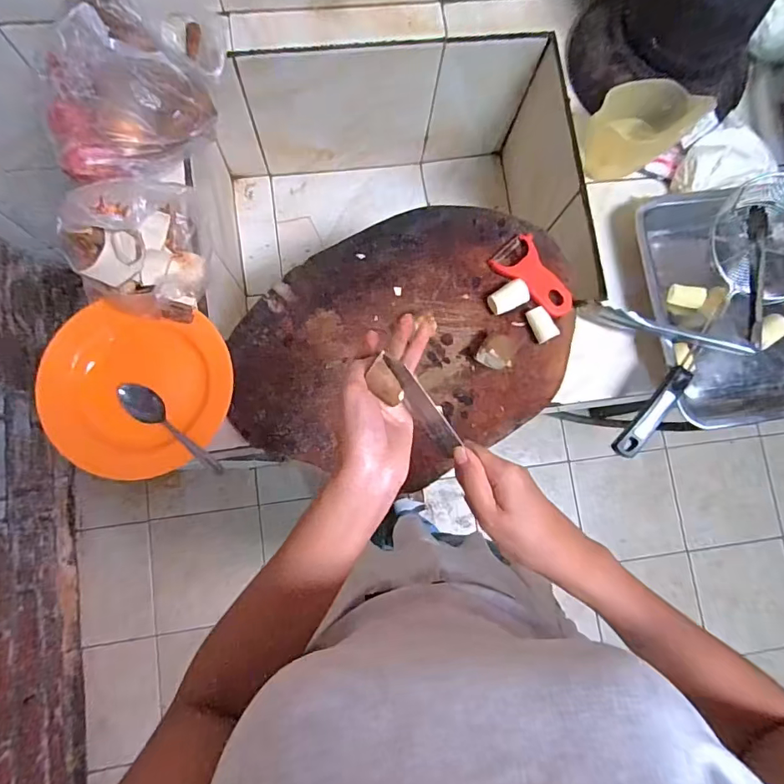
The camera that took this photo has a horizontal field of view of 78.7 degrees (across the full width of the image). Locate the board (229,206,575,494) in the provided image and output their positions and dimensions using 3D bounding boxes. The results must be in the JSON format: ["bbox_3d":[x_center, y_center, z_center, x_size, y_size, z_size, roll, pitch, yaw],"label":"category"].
[{"bbox_3d":[0.026,-0.064,0.577,0.435,0.031,0.304,-31,85,-8],"label":"board"}]

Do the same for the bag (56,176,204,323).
[{"bbox_3d":[-0.290,-0.165,0.538,0.123,0.101,0.162,-9,82,-5],"label":"bag"}]

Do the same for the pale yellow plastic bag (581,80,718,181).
[{"bbox_3d":[0.316,-0.336,0.607,0.135,0.105,0.071,-30,85,-8],"label":"pale yellow plastic bag"}]

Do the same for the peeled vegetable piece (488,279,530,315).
[{"bbox_3d":[0.143,-0.115,0.585,0.046,0.024,0.030,-27,84,-7],"label":"peeled vegetable piece"}]

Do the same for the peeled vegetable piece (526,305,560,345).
[{"bbox_3d":[0.183,-0.084,0.586,0.024,0.022,0.044,-30,85,-8],"label":"peeled vegetable piece"}]

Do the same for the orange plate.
[{"bbox_3d":[-0.294,0.001,0.556,0.199,0.040,0.187,1,81,-4],"label":"orange plate"}]

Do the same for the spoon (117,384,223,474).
[{"bbox_3d":[-0.253,0.040,0.555,0.152,0.020,0.035,34,81,2],"label":"spoon"}]

